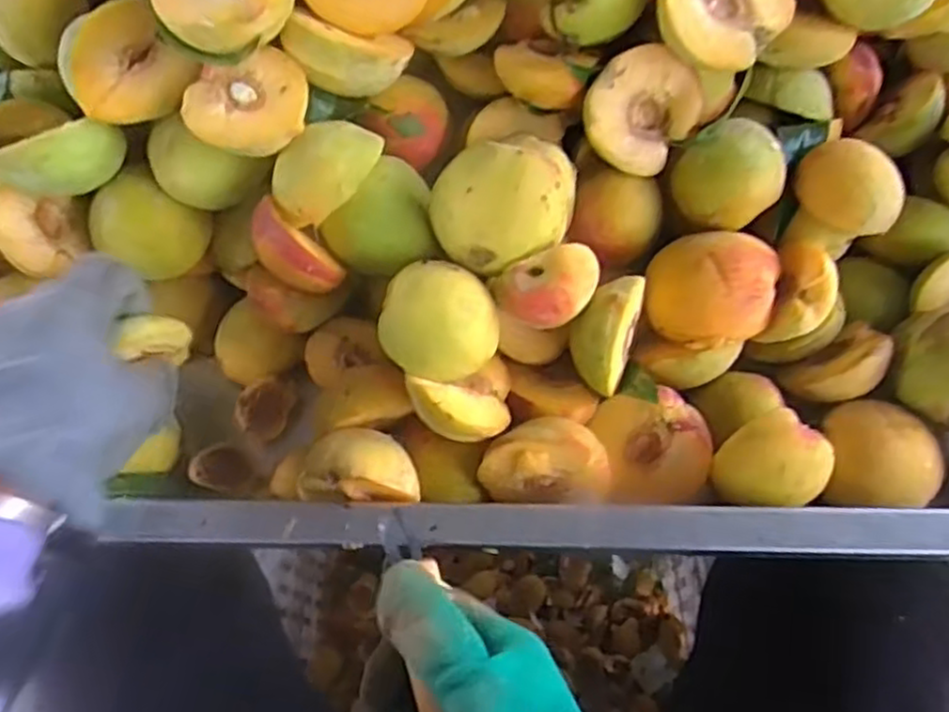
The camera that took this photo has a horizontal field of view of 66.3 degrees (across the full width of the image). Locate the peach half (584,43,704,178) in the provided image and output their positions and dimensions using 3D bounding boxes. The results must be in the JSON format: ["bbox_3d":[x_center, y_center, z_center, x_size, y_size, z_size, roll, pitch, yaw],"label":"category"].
[{"bbox_3d":[0.086,-0.135,0.397,0.059,0.030,0.059,31,101,-25],"label":"peach half"}]

